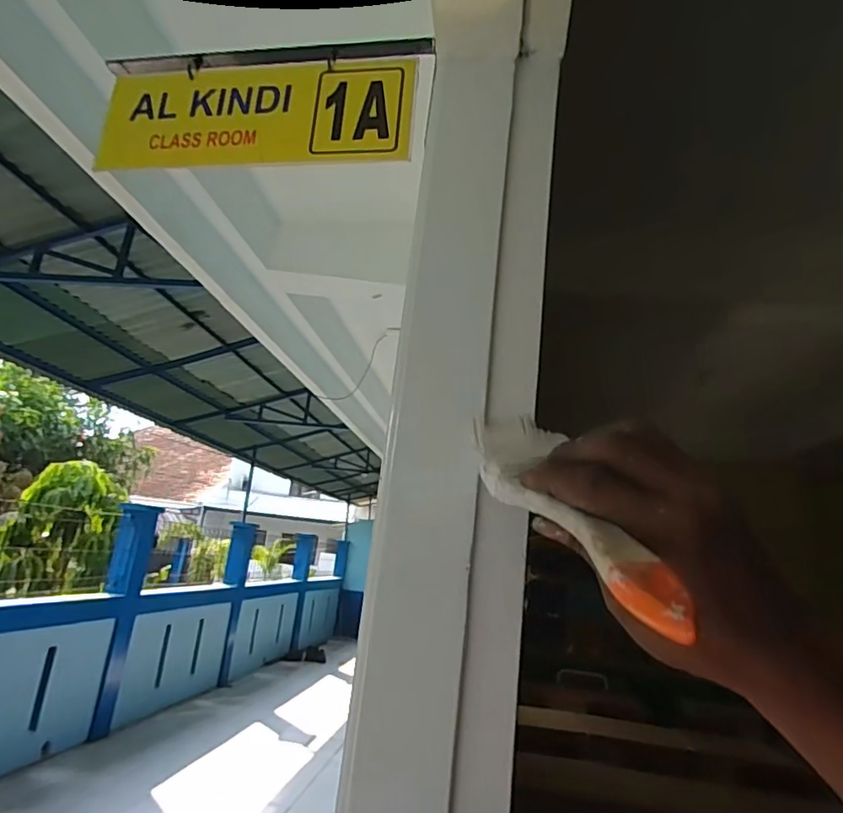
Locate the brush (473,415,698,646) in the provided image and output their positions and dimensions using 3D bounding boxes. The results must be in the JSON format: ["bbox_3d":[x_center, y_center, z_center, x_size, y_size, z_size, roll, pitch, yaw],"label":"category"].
[{"bbox_3d":[0.075,0.049,0.288,0.061,0.025,0.205,10,14,-12],"label":"brush"}]

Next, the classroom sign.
[{"bbox_3d":[-0.152,-0.280,0.517,0.296,0.136,0.013,4,-16,9],"label":"classroom sign"}]

